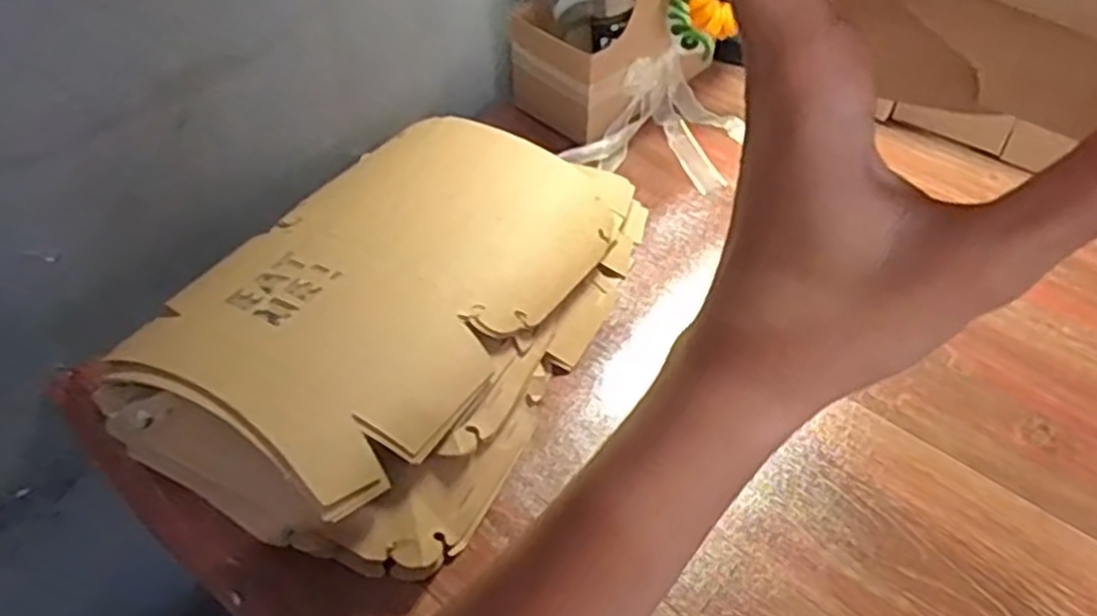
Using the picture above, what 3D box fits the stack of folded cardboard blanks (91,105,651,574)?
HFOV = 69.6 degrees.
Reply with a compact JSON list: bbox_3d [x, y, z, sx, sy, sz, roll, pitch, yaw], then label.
[{"bbox_3d":[-0.096,-0.009,0.523,0.229,0.075,0.340,19,51,23],"label":"stack of folded cardboard blanks"}]

